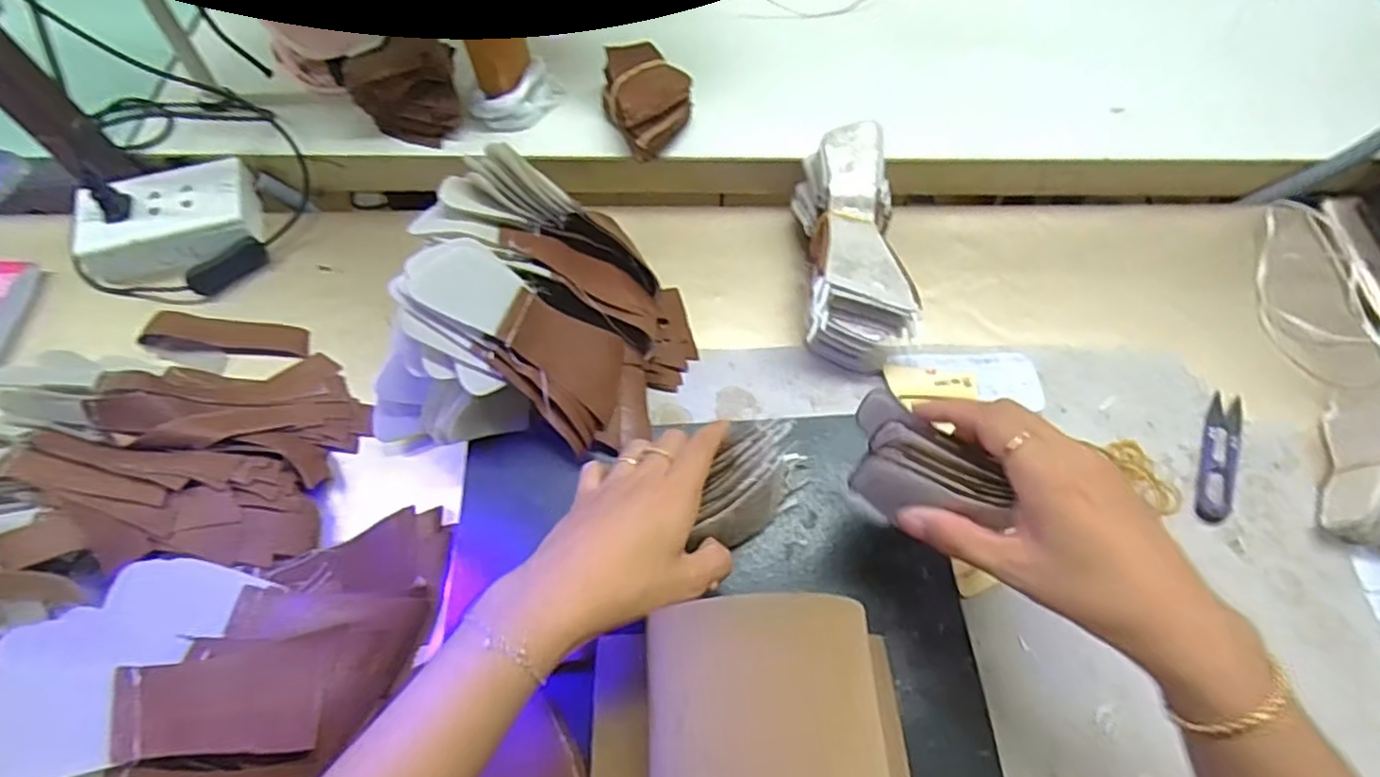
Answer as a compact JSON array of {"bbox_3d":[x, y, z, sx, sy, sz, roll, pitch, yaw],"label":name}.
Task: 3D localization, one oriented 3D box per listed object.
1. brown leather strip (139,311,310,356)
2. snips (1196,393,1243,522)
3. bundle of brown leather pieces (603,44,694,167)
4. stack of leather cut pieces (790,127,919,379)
[{"bbox_3d":[-0.347,-0.041,0.516,0.113,0.007,0.024,6,62,-8],"label":"brown leather strip"},{"bbox_3d":[0.359,0.046,0.464,0.022,0.004,0.099,22,65,11],"label":"snips"},{"bbox_3d":[-0.033,-0.233,0.562,0.067,0.047,0.092,-18,64,-8],"label":"bundle of brown leather pieces"},{"bbox_3d":[0.121,-0.103,0.503,0.080,0.083,0.166,0,62,1],"label":"stack of leather cut pieces"}]

